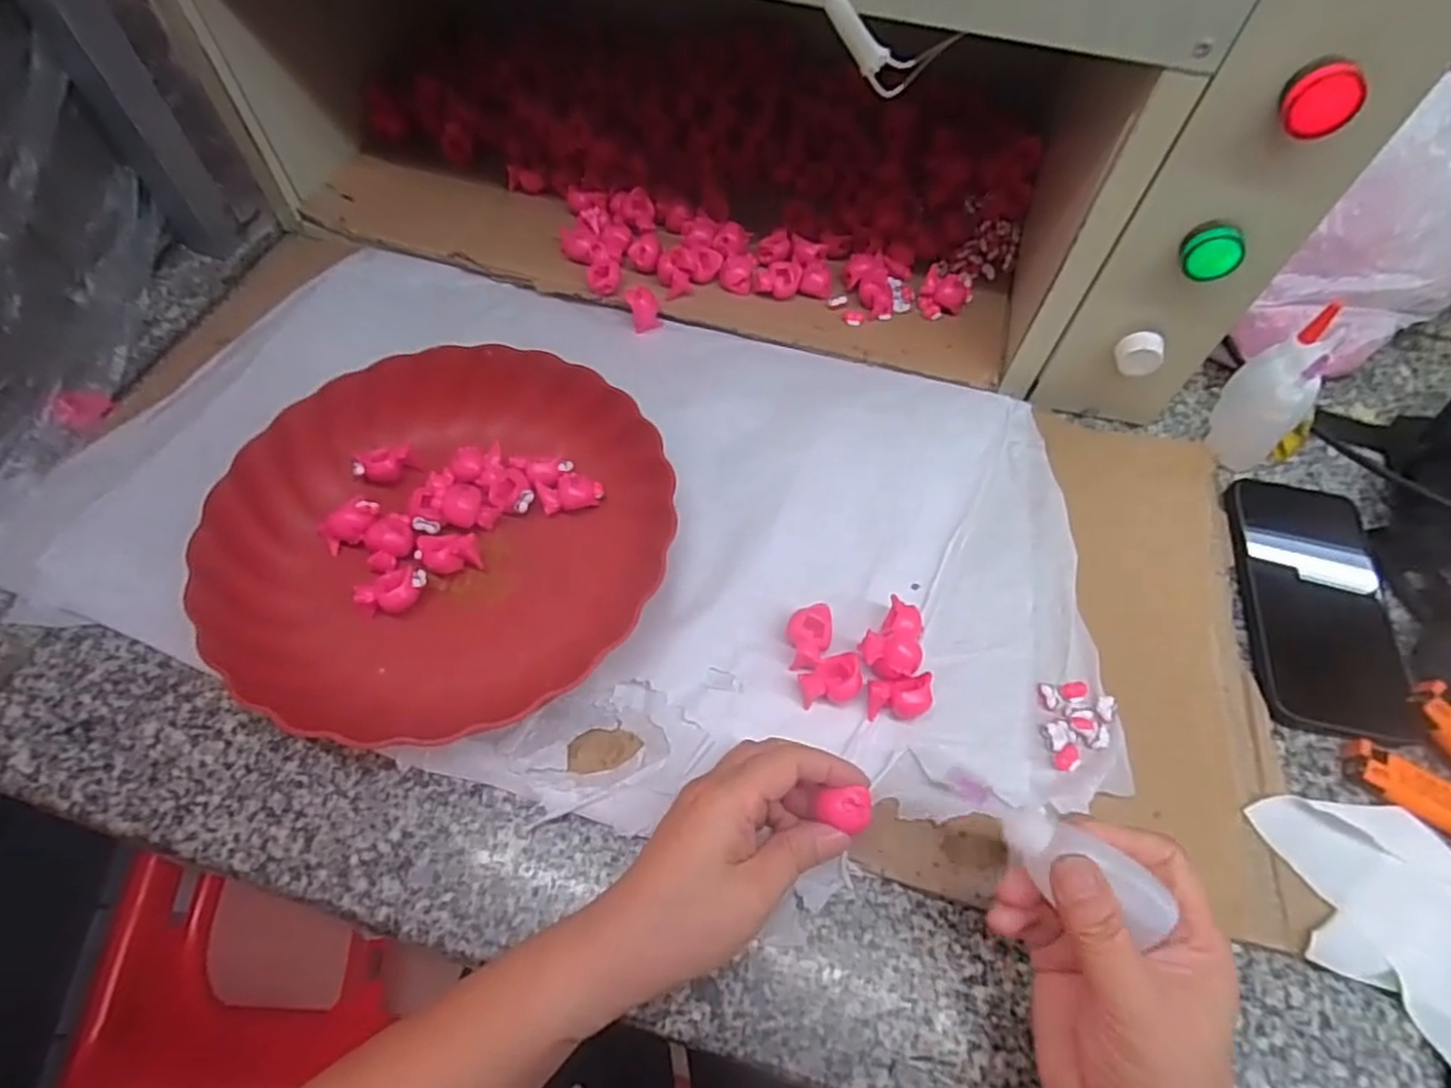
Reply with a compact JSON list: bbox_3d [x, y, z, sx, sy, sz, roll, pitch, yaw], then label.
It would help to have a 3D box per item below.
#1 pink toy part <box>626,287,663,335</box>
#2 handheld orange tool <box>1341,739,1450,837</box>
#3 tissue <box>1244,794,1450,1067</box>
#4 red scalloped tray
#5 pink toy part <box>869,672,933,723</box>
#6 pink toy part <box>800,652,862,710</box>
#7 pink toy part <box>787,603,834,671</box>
[{"bbox_3d":[-0.057,-0.167,0.498,0.021,0.028,0.019,-12,65,-7],"label":"pink toy part"},{"bbox_3d":[0.365,0.134,0.362,0.081,0.015,0.027,29,67,12],"label":"handheld orange tool"},{"bbox_3d":[0.316,0.181,0.330,0.091,0.012,0.118,-3,65,-3],"label":"tissue"},{"bbox_3d":[-0.156,-0.012,0.392,0.229,0.040,0.241,36,69,14],"label":"red scalloped tray"},{"bbox_3d":[0.090,0.081,0.364,0.032,0.018,0.020,-5,65,-4],"label":"pink toy part"},{"bbox_3d":[0.055,0.072,0.370,0.032,0.015,0.025,0,64,-1],"label":"pink toy part"},{"bbox_3d":[0.044,0.050,0.382,0.023,0.016,0.035,22,66,8],"label":"pink toy part"}]

